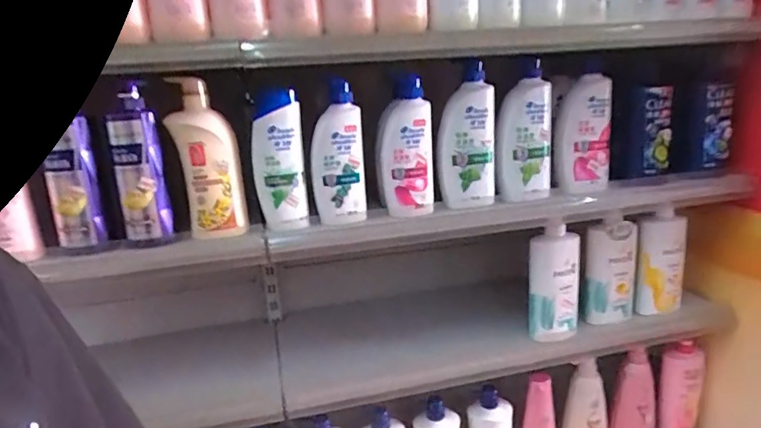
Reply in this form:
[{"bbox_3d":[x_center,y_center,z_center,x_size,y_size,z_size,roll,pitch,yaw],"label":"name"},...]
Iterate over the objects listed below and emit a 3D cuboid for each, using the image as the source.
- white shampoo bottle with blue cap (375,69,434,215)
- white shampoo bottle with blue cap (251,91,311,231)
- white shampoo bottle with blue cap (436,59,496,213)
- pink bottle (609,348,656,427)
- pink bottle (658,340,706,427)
[{"bbox_3d":[0.037,-0.105,0.804,0.087,0.215,0.044,-3,17,0],"label":"white shampoo bottle with blue cap"},{"bbox_3d":[-0.151,-0.073,0.754,0.071,0.200,0.061,-7,17,-14],"label":"white shampoo bottle with blue cap"},{"bbox_3d":[0.137,-0.125,0.835,0.106,0.239,0.060,-10,18,-22],"label":"white shampoo bottle with blue cap"},{"bbox_3d":[0.580,0.431,1.165,0.088,0.286,0.052,7,19,29],"label":"pink bottle"},{"bbox_3d":[0.694,0.413,1.179,0.082,0.240,0.046,7,19,29],"label":"pink bottle"}]

